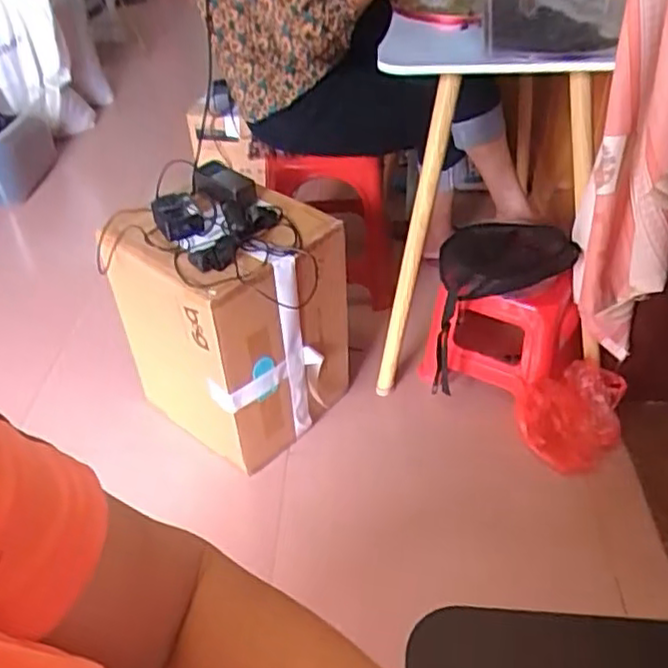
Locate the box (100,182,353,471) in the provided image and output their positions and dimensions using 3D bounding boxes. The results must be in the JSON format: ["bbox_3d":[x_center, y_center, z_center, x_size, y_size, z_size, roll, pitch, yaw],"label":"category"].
[{"bbox_3d":[-0.186,-0.040,1.367,0.366,0.418,0.362,28,49,32],"label":"box"}]

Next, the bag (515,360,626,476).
[{"bbox_3d":[0.477,0.166,1.388,0.194,0.111,0.209,20,45,26],"label":"bag"}]

